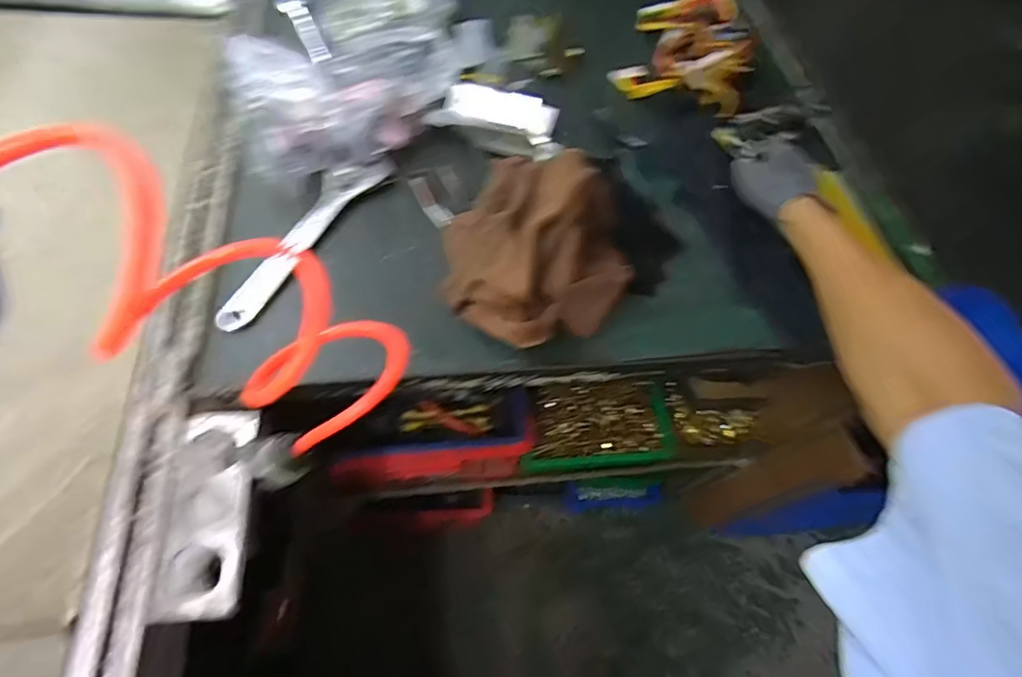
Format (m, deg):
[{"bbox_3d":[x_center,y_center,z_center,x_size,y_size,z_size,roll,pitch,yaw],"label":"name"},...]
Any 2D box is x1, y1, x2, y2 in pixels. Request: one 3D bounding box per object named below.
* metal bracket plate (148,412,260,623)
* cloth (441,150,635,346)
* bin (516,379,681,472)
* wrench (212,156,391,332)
[{"bbox_3d":[-0.236,0.133,0.400,0.054,0.013,0.154,-3,62,-10],"label":"metal bracket plate"},{"bbox_3d":[0.029,-0.083,0.496,0.180,0.073,0.182,0,61,-8],"label":"cloth"},{"bbox_3d":[0.148,0.137,0.842,0.249,0.061,0.138,-4,62,-10],"label":"bin"},{"bbox_3d":[-0.207,-0.105,0.513,0.052,0.025,0.235,29,61,8],"label":"wrench"}]

